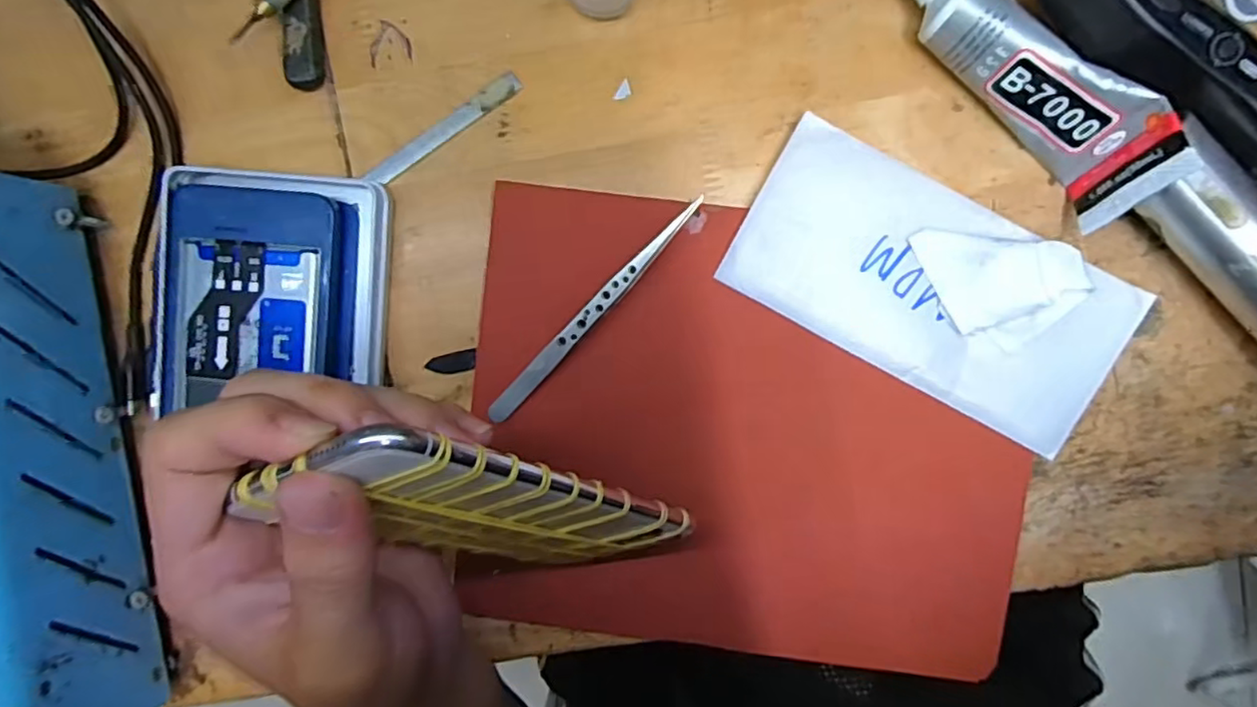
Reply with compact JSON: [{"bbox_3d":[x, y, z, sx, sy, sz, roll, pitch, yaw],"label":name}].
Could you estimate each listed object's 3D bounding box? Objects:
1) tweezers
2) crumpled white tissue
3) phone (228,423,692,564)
[{"bbox_3d":[-0.015,-0.018,0.279,0.011,0.016,0.130,44,94,-2],"label":"tweezers"},{"bbox_3d":[0.155,-0.026,0.268,0.070,0.012,0.044,6,95,2],"label":"crumpled white tissue"},{"bbox_3d":[-0.045,0.056,0.212,0.067,0.143,0.007,-22,56,21],"label":"phone"}]

